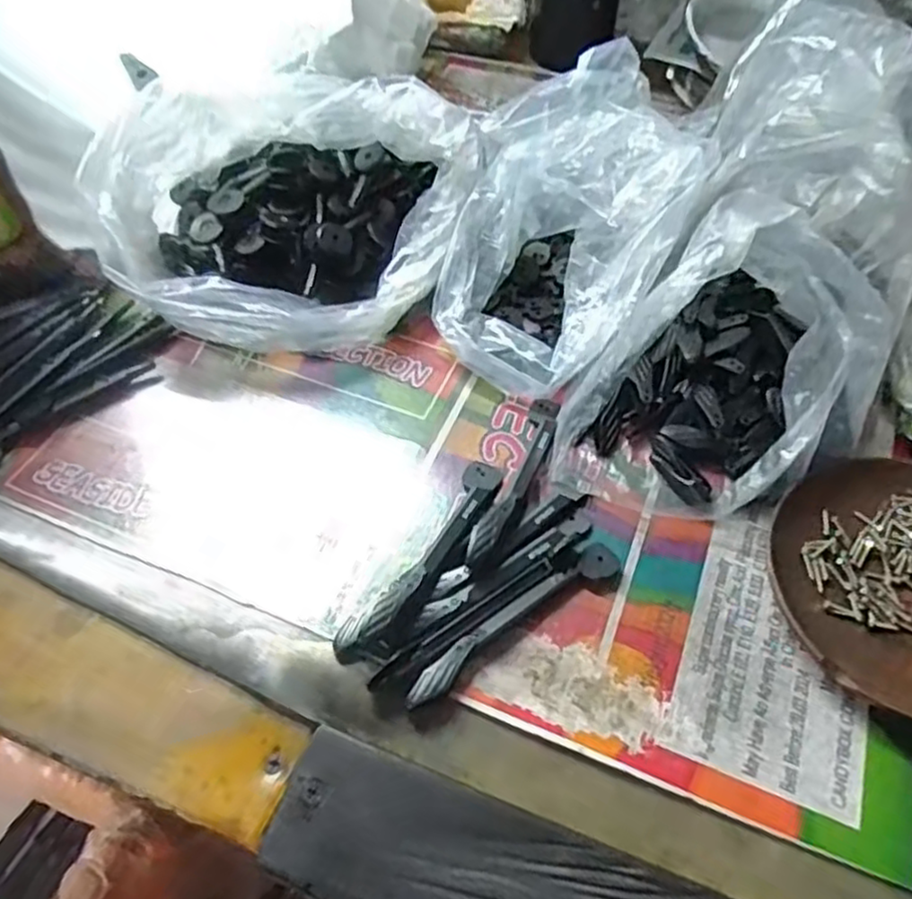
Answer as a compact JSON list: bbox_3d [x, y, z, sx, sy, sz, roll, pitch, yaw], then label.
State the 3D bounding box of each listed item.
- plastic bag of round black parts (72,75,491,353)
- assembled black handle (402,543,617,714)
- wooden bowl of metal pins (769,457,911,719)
[{"bbox_3d":[-0.094,-0.130,0.375,0.175,0.084,0.153,-35,62,-20],"label":"plastic bag of round black parts"},{"bbox_3d":[0.024,0.070,0.286,0.106,0.009,0.016,-29,60,-17],"label":"assembled black handle"},{"bbox_3d":[0.190,0.054,0.291,0.112,0.016,0.114,0,56,1],"label":"wooden bowl of metal pins"}]

